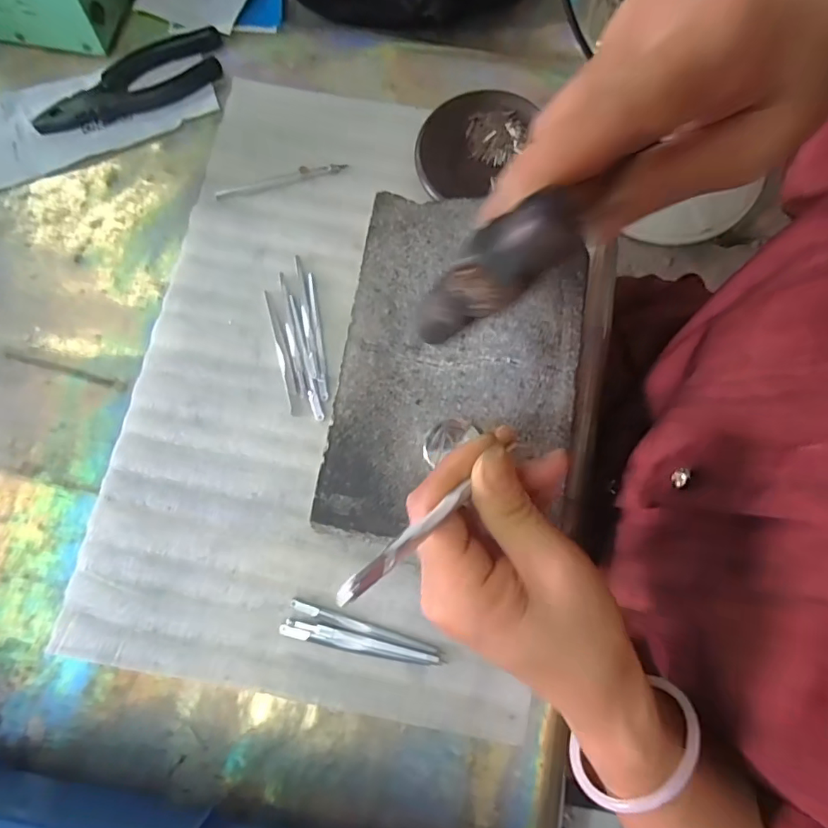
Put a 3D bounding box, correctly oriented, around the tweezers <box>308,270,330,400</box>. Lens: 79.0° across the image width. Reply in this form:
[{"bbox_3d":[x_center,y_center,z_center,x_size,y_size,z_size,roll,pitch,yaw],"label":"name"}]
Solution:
[{"bbox_3d":[-0.074,-0.060,0.382,0.006,0.004,0.103,-8,77,0],"label":"tweezers"}]

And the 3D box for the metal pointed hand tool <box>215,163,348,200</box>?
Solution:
[{"bbox_3d":[-0.107,-0.189,0.406,0.106,0.004,0.010,-17,77,-3],"label":"metal pointed hand tool"}]

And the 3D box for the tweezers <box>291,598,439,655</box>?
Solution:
[{"bbox_3d":[-0.035,0.145,0.340,0.102,0.007,0.007,18,78,5],"label":"tweezers"}]

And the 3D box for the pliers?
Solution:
[{"bbox_3d":[-0.238,-0.277,0.426,0.166,0.012,0.058,-28,78,-5],"label":"pliers"}]

